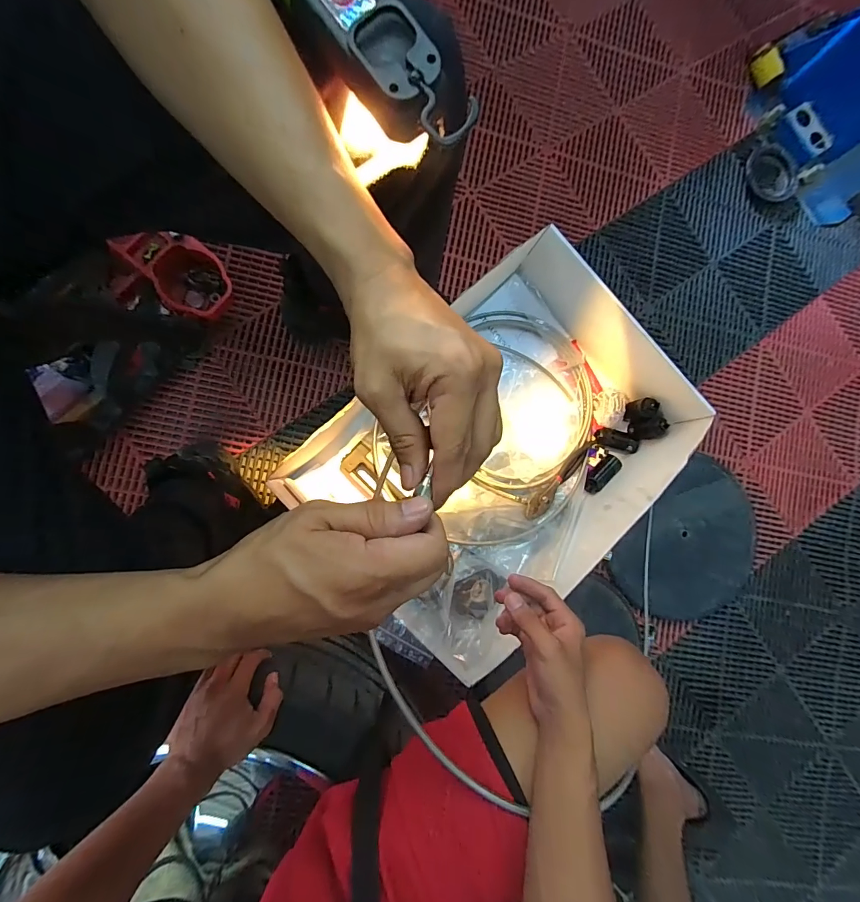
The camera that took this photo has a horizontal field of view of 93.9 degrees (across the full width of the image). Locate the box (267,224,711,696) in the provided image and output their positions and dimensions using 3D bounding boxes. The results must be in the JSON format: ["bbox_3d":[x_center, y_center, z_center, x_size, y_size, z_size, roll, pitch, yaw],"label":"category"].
[{"bbox_3d":[0.124,0.001,0.713,0.607,0.154,0.452,-44,93,-8],"label":"box"}]

